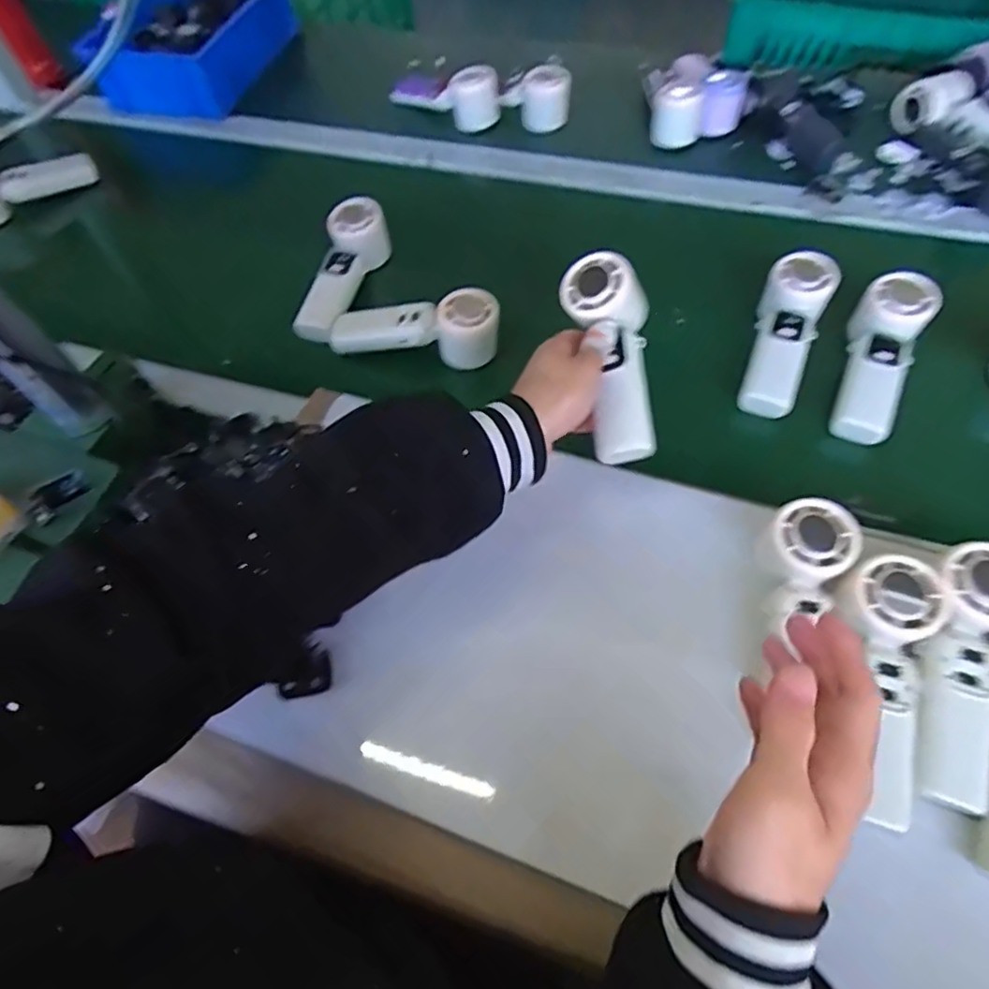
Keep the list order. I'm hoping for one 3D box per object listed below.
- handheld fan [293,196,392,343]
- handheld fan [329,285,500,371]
[{"bbox_3d":[-0.166,-0.238,0.661,0.055,0.047,0.159,18,77,14],"label":"handheld fan"},{"bbox_3d":[-0.078,-0.168,0.610,0.166,0.061,0.047,2,59,5],"label":"handheld fan"}]

